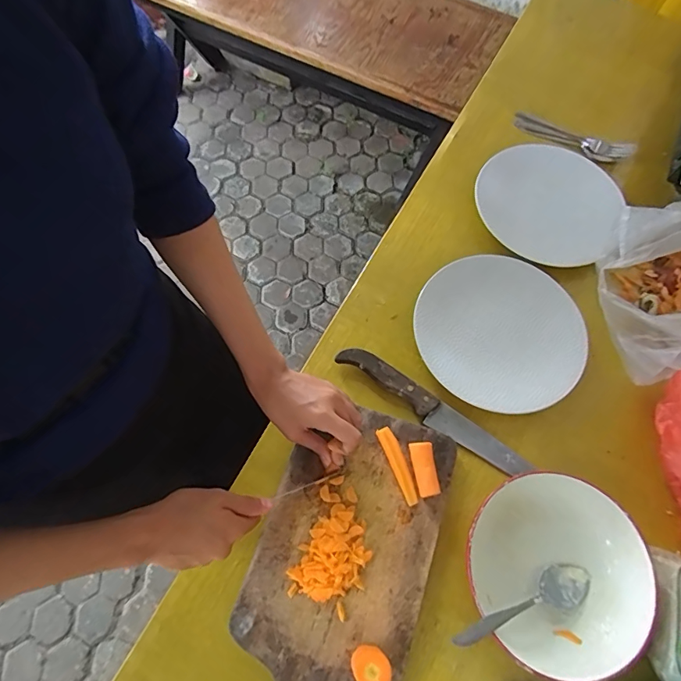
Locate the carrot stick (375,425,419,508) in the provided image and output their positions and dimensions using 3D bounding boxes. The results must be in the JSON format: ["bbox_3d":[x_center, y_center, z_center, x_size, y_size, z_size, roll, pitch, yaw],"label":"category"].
[{"bbox_3d":[0.061,0.132,0.484,0.018,0.010,0.083,-20,68,-9],"label":"carrot stick"}]

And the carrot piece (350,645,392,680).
[{"bbox_3d":[0.026,0.281,0.396,0.029,0.052,0.030,0,67,-1],"label":"carrot piece"}]

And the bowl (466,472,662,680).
[{"bbox_3d":[0.210,0.222,0.447,0.177,0.053,0.167,0,67,-1],"label":"bowl"}]

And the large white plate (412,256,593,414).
[{"bbox_3d":[0.190,-0.012,0.549,0.193,0.031,0.195,0,67,-1],"label":"large white plate"}]

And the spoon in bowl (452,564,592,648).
[{"bbox_3d":[0.173,0.248,0.423,0.166,0.019,0.037,-5,64,-31],"label":"spoon in bowl"}]

